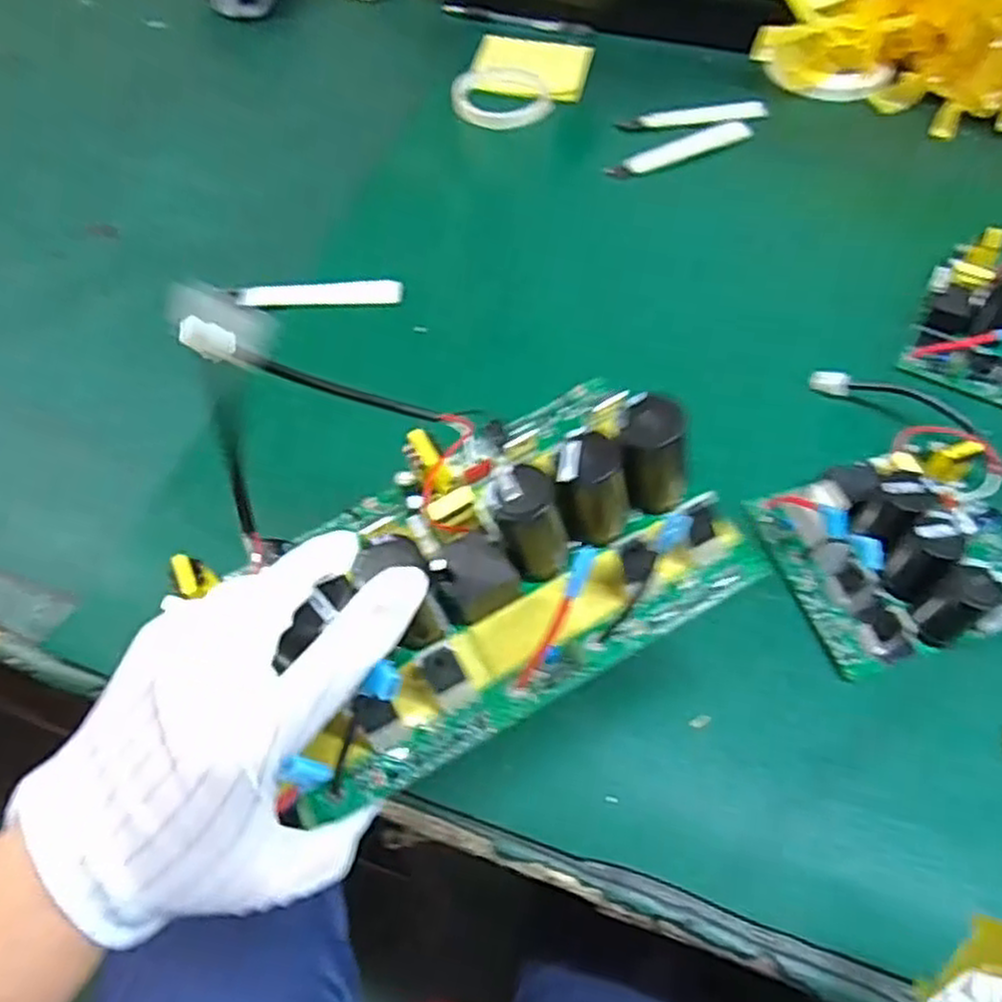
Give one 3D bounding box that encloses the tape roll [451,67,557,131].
[{"bbox_3d":[0.001,-0.394,0.748,0.094,0.020,0.094,0,58,1],"label":"tape roll"}]

